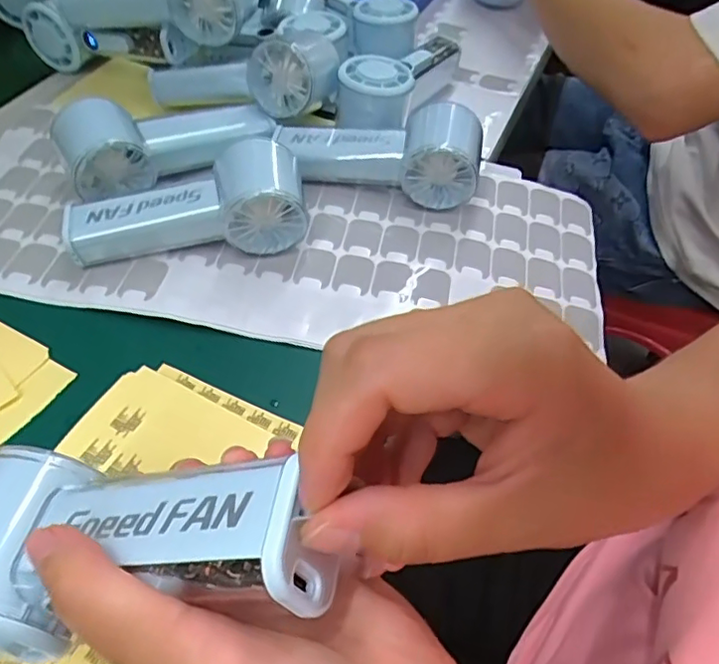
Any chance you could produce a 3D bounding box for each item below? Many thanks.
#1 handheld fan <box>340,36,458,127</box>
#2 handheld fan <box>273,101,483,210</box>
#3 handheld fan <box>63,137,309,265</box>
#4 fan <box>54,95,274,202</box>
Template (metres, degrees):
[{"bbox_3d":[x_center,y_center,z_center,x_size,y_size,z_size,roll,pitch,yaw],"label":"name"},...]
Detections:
[{"bbox_3d":[0.037,-0.212,0.502,0.059,0.066,0.171,26,39,15],"label":"handheld fan"},{"bbox_3d":[0.012,-0.135,0.431,0.152,0.059,0.053,10,53,4],"label":"handheld fan"},{"bbox_3d":[-0.114,-0.085,0.384,0.151,0.058,0.055,-5,54,-8],"label":"handheld fan"},{"bbox_3d":[-0.140,-0.139,0.426,0.147,0.053,0.066,-15,56,-15],"label":"fan"}]

